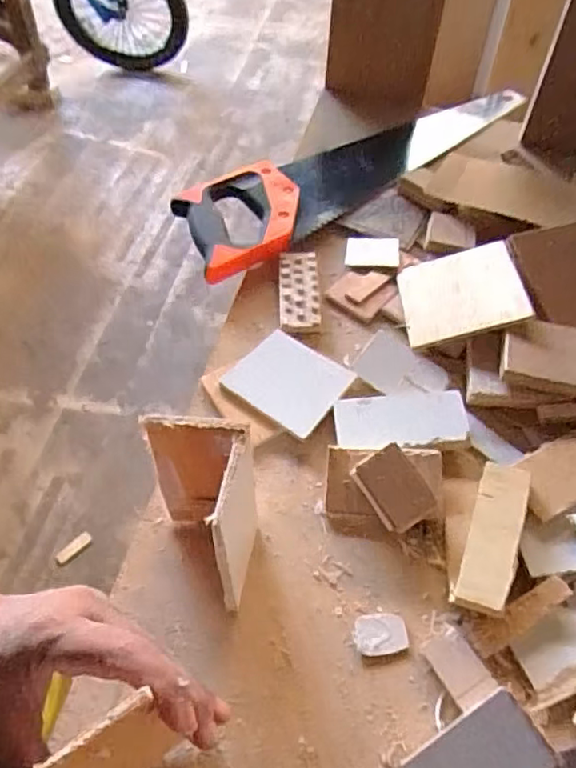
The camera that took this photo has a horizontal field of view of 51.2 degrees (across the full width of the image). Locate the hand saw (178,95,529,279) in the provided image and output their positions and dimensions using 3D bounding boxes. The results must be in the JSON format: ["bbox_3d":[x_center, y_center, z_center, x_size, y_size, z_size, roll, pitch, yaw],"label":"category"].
[{"bbox_3d":[0.087,-0.245,0.668,0.456,0.027,0.115,-29,58,-22],"label":"hand saw"}]

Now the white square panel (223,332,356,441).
[{"bbox_3d":[0.000,-0.005,0.502,0.086,0.004,0.080,30,57,20],"label":"white square panel"}]

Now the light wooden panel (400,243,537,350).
[{"bbox_3d":[0.152,-0.081,0.535,0.099,0.008,0.098,-17,50,19],"label":"light wooden panel"}]

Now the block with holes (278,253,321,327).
[{"bbox_3d":[0.011,-0.091,0.565,0.038,0.007,0.090,0,52,-2],"label":"block with holes"}]

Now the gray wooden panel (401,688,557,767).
[{"bbox_3d":[0.106,0.211,0.334,0.073,0.005,0.045,-35,55,-3],"label":"gray wooden panel"}]

